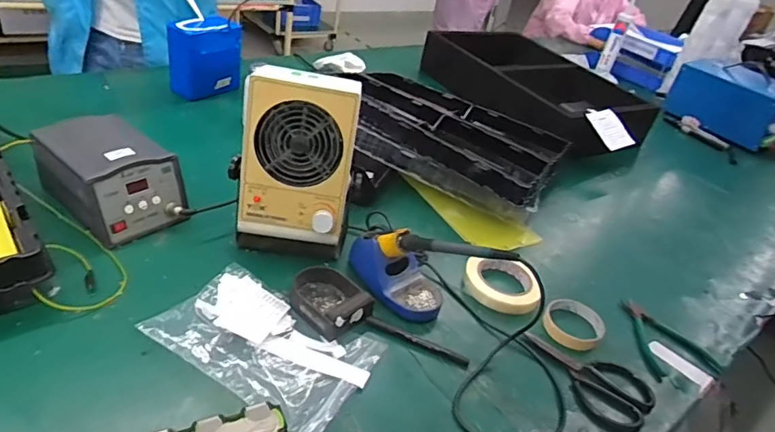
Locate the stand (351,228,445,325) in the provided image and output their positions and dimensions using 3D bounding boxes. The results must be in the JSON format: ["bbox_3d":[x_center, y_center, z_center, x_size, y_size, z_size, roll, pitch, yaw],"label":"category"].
[{"bbox_3d":[0.020,0.067,0.715,0.087,0.077,0.148,-15,42,-34],"label":"stand"}]

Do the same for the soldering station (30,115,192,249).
[{"bbox_3d":[-0.401,-0.055,0.757,0.194,0.107,0.132,32,39,27],"label":"soldering station"}]

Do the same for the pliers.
[{"bbox_3d":[0.403,0.178,0.766,0.117,0.015,0.143,0,36,-17],"label":"pliers"}]

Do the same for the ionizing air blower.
[{"bbox_3d":[-0.122,-0.068,0.718,0.151,0.242,0.115,10,34,-3],"label":"ionizing air blower"}]

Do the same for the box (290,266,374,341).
[{"bbox_3d":[-0.078,0.105,0.672,0.101,0.030,0.077,36,41,30],"label":"box"}]

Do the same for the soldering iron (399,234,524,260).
[{"bbox_3d":[0.081,0.040,0.638,0.175,0.017,0.019,5,24,45],"label":"soldering iron"}]

